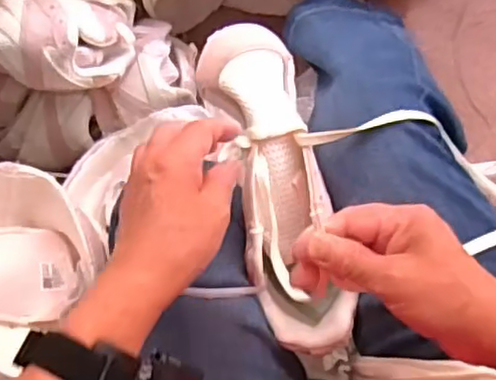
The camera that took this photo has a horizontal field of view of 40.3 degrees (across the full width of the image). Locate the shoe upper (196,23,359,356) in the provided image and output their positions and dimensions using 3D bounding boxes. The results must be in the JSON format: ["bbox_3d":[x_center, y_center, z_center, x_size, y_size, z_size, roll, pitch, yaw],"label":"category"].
[{"bbox_3d":[0.020,-0.001,0.490,0.069,0.069,0.235,-13,93,3],"label":"shoe upper"}]

